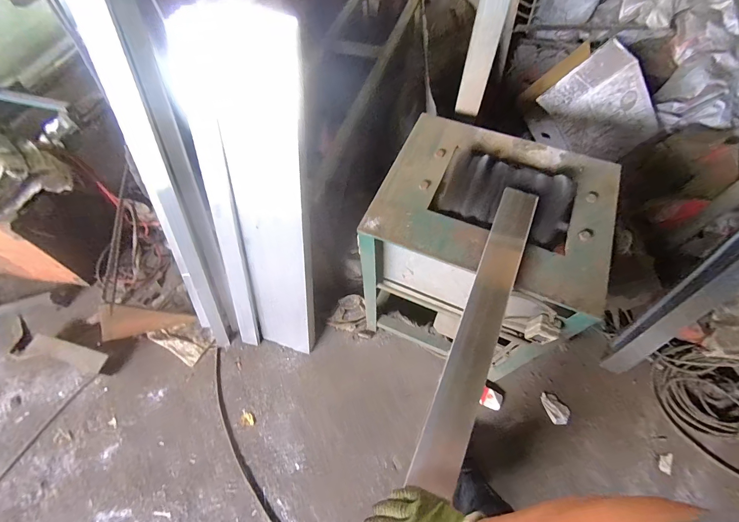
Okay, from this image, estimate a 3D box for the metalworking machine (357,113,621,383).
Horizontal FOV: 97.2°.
[{"bbox_3d":[0.333,-0.018,1.146,0.593,0.706,0.522,21,63,12],"label":"metalworking machine"}]

